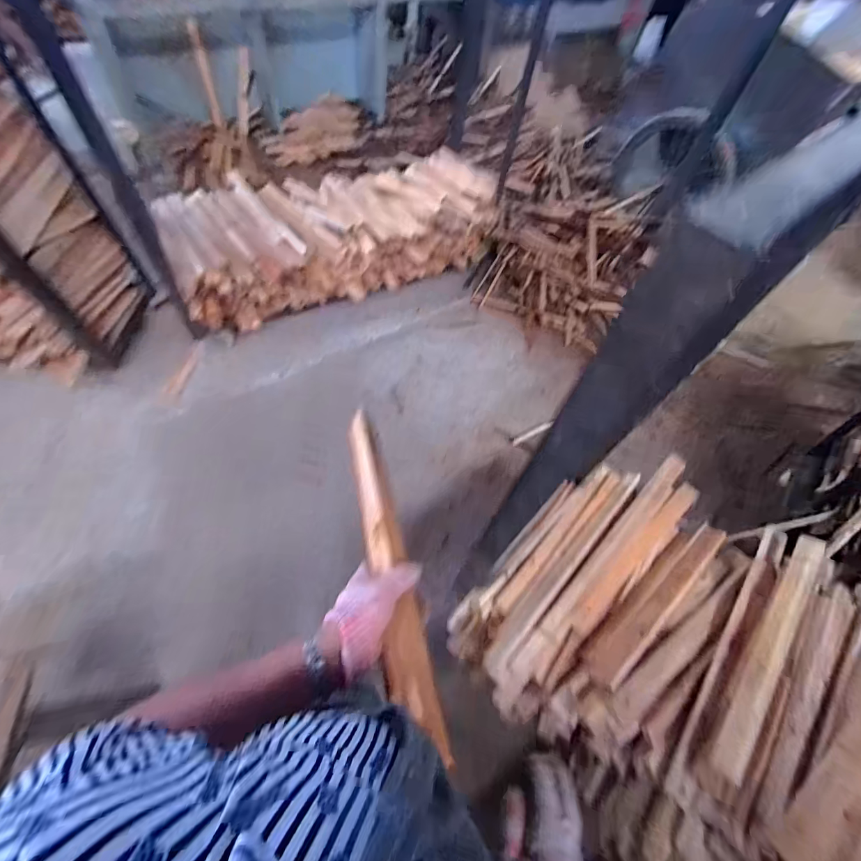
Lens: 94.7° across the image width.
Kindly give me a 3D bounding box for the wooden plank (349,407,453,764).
[{"bbox_3d":[-0.066,0.141,0.527,0.049,0.029,0.476,-13,46,-9],"label":"wooden plank"}]

